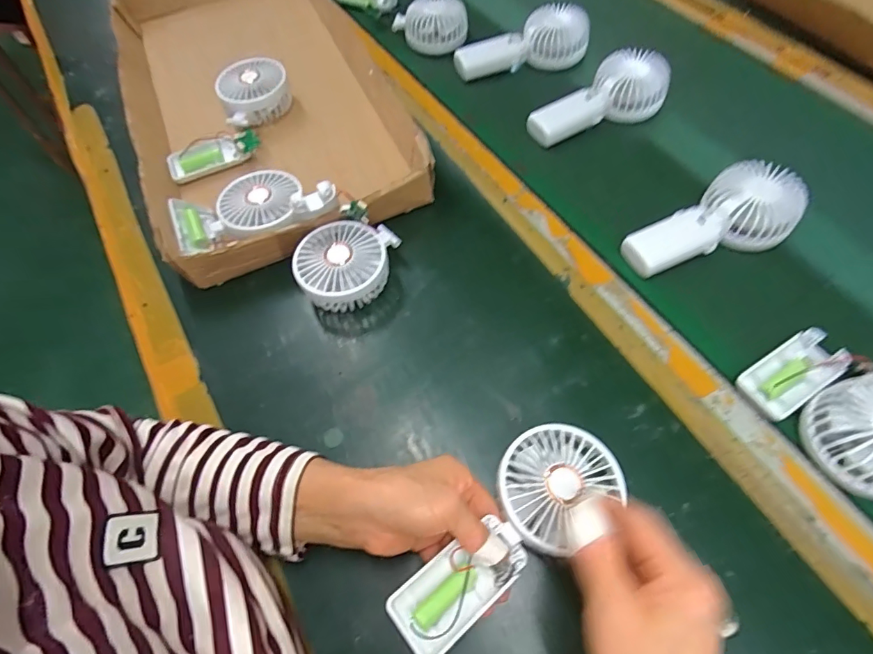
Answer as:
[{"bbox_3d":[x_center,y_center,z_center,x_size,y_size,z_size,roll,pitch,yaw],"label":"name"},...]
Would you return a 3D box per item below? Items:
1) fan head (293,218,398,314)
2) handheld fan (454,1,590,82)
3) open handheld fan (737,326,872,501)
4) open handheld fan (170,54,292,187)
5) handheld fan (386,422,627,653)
[{"bbox_3d":[-0.086,-0.059,0.458,0.096,0.040,0.086,-4,59,0],"label":"fan head"},{"bbox_3d":[0.113,-0.381,0.626,0.177,0.050,0.072,-12,60,-5],"label":"handheld fan"},{"bbox_3d":[0.329,0.061,0.369,0.102,0.038,0.128,-28,62,-14],"label":"open handheld fan"},{"bbox_3d":[-0.250,-0.247,0.585,0.107,0.051,0.191,27,78,17],"label":"open handheld fan"},{"bbox_3d":[0.049,0.142,0.328,0.181,0.031,0.069,-39,66,-18],"label":"handheld fan"}]

